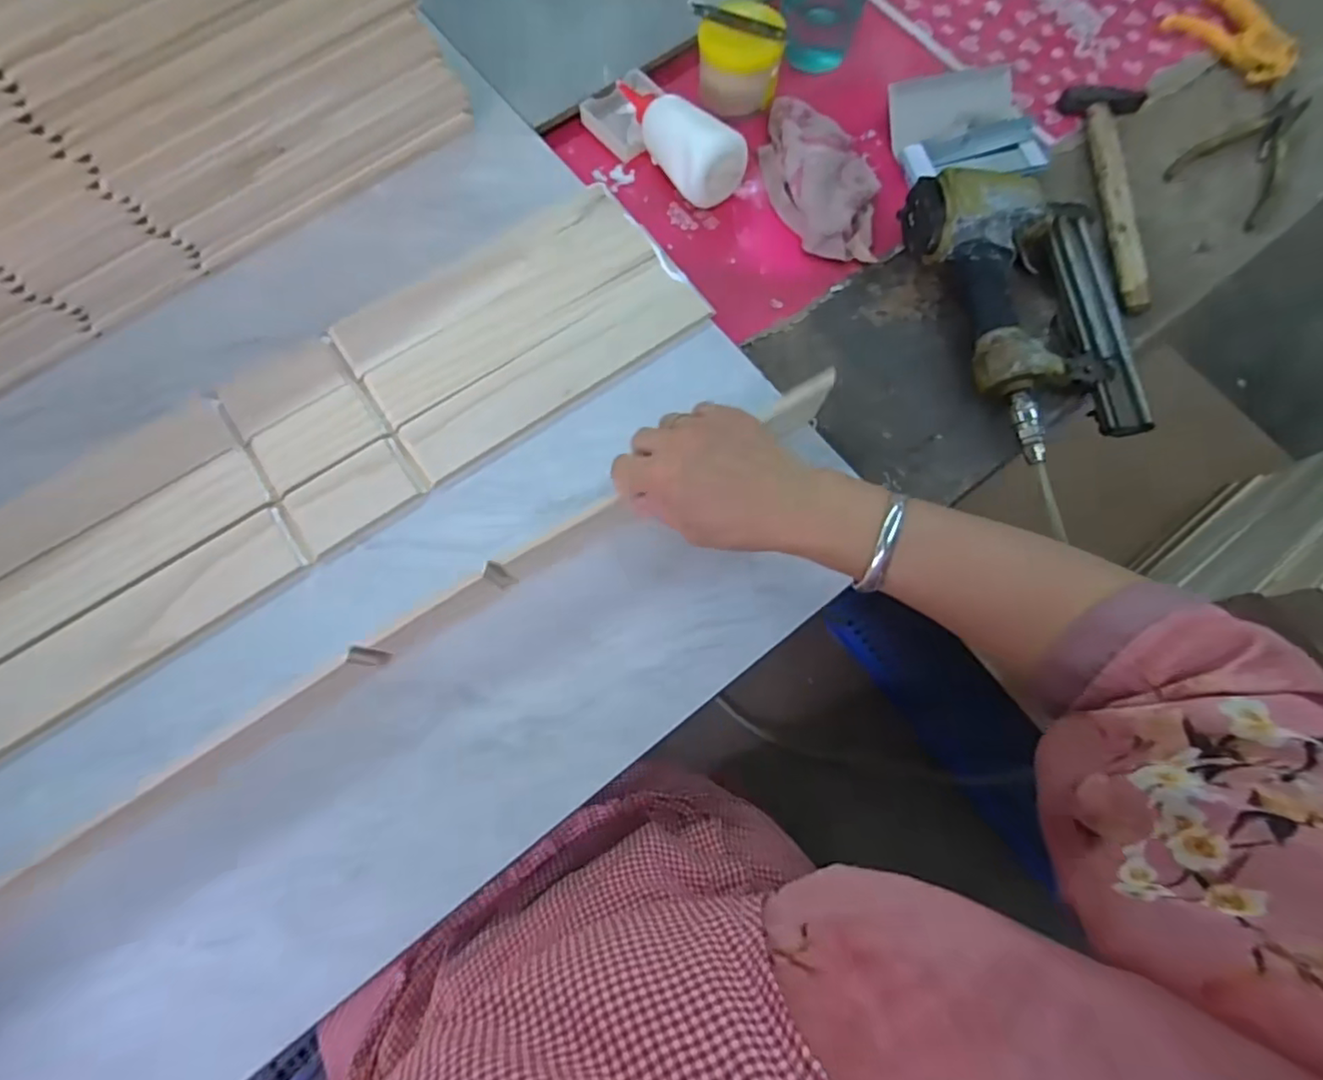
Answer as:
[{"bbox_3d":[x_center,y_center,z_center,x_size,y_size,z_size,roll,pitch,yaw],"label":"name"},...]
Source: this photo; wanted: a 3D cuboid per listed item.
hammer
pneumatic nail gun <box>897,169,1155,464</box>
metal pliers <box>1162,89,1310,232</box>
[{"bbox_3d":[0.429,-0.317,0.570,0.074,0.020,0.253,-2,73,-1],"label":"hammer"},{"bbox_3d":[0.317,-0.196,0.512,0.159,0.058,0.242,-17,73,-5],"label":"pneumatic nail gun"},{"bbox_3d":[0.552,-0.366,0.584,0.090,0.019,0.151,42,77,12],"label":"metal pliers"}]

